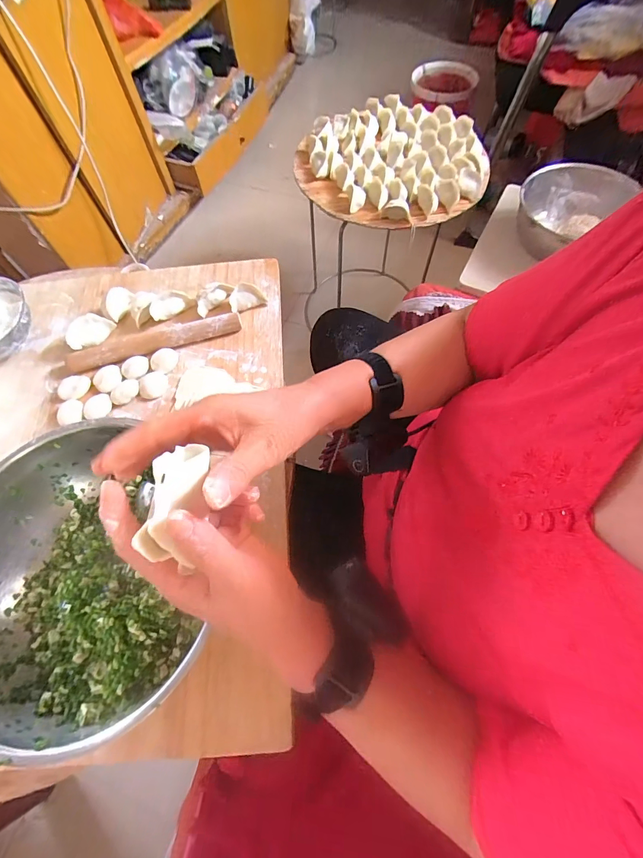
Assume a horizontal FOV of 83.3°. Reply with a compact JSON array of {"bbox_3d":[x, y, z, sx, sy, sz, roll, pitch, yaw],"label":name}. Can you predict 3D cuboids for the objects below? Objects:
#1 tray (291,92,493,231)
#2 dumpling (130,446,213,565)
[{"bbox_3d":[0.150,-0.574,0.773,0.387,0.048,0.367,-29,68,-11],"label":"tray"},{"bbox_3d":[-0.085,0.045,0.214,0.028,0.022,0.069,15,88,8],"label":"dumpling"}]

